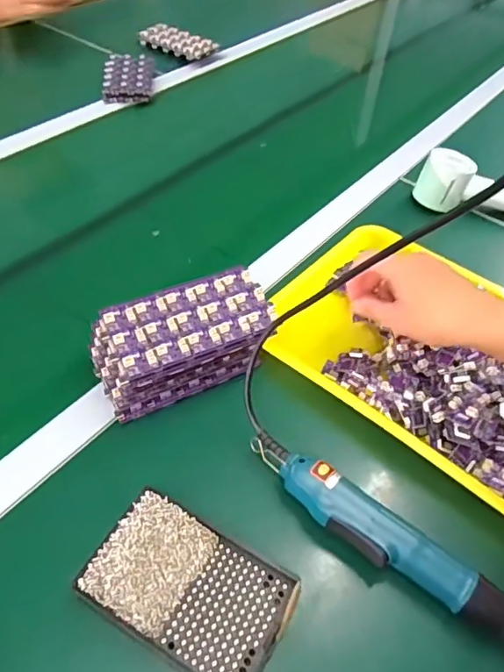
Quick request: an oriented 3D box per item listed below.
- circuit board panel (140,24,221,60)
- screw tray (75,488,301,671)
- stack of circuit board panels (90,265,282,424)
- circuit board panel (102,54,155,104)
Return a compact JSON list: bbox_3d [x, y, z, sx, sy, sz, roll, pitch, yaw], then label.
[{"bbox_3d":[-0.144,-0.572,1.002,0.150,0.030,0.071,34,55,23],"label":"circuit board panel"},{"bbox_3d":[-0.044,0.178,0.365,0.136,0.019,0.086,26,52,17],"label":"screw tray"},{"bbox_3d":[-0.063,0.005,0.483,0.157,0.069,0.083,-21,54,-22],"label":"stack of circuit board panels"},{"bbox_3d":[-0.210,-0.444,0.885,0.081,0.024,0.147,-2,49,-7],"label":"circuit board panel"}]

